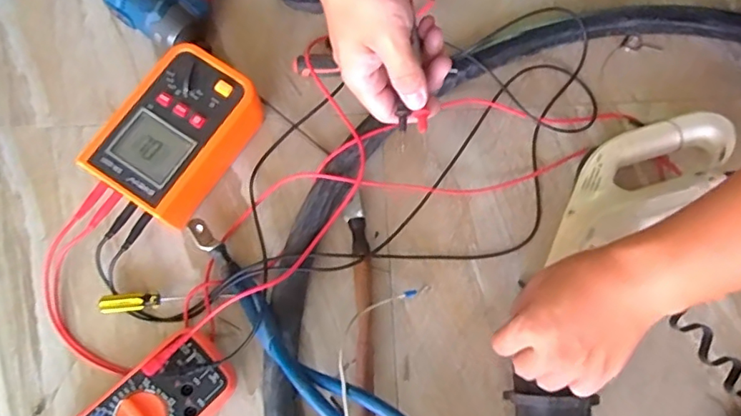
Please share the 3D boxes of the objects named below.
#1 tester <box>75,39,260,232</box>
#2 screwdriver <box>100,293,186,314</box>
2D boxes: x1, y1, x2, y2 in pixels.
[{"bbox_3d":[-0.187,-0.071,0.535,0.107,0.066,0.159,32,78,7],"label":"tester"},{"bbox_3d":[-0.214,0.088,0.508,0.074,0.009,0.016,-2,76,-15],"label":"screwdriver"}]

